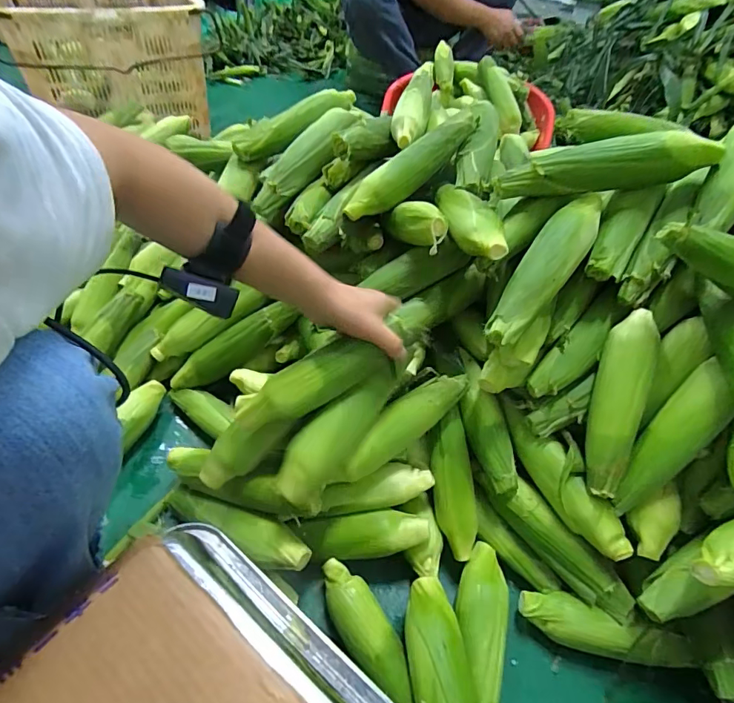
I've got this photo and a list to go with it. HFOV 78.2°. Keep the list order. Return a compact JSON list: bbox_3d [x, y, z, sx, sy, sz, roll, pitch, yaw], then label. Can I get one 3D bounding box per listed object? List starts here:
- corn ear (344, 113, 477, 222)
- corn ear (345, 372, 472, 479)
[{"bbox_3d":[0.062,-0.254,0.632,0.217,0.051,0.051,-38,54,0],"label":"corn ear"},{"bbox_3d":[0.047,0.084,0.551,0.186,0.046,0.044,-38,57,-14],"label":"corn ear"}]

